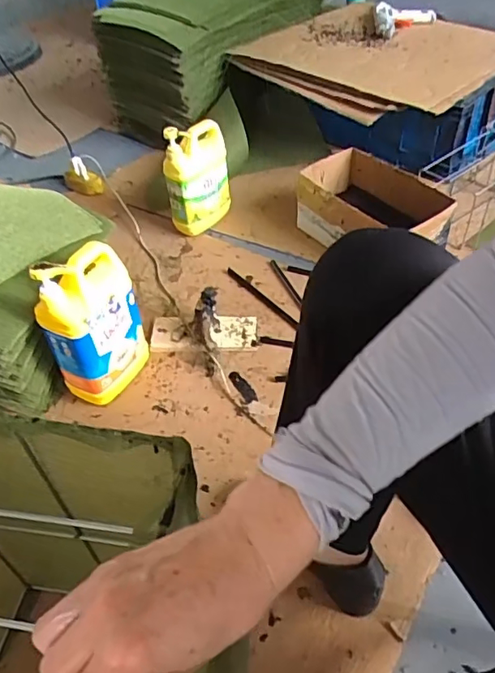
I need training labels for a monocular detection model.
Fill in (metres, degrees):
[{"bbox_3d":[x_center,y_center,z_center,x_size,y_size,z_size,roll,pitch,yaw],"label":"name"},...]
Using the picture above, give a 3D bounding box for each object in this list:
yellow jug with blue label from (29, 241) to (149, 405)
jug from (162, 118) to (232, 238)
[{"bbox_3d":[-0.237,-0.019,0.860,0.077,0.262,0.151,34,57,29],"label":"yellow jug with blue label"},{"bbox_3d":[-0.103,-0.335,1.171,0.073,0.233,0.137,32,56,28],"label":"jug"}]

